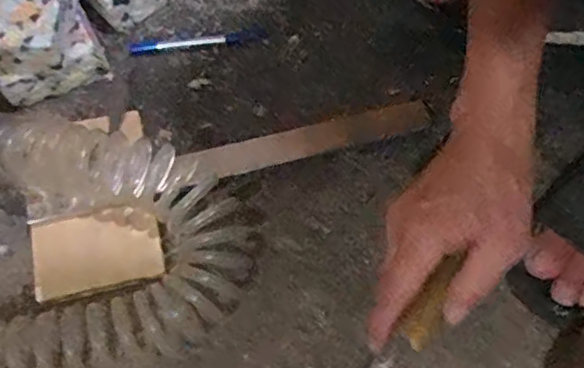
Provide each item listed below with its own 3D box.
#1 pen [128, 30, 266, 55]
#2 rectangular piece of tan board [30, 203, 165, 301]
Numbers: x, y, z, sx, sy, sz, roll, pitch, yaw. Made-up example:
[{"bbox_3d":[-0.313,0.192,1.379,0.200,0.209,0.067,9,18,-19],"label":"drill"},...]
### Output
[{"bbox_3d":[-0.093,-0.141,0.621,0.133,0.006,0.016,-9,63,-2],"label":"pen"},{"bbox_3d":[-0.159,0.052,0.509,0.099,0.009,0.067,-11,64,-9],"label":"rectangular piece of tan board"}]

